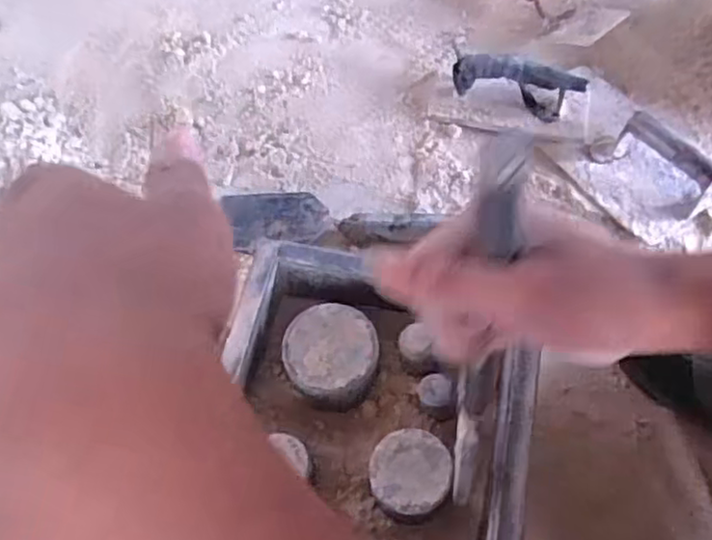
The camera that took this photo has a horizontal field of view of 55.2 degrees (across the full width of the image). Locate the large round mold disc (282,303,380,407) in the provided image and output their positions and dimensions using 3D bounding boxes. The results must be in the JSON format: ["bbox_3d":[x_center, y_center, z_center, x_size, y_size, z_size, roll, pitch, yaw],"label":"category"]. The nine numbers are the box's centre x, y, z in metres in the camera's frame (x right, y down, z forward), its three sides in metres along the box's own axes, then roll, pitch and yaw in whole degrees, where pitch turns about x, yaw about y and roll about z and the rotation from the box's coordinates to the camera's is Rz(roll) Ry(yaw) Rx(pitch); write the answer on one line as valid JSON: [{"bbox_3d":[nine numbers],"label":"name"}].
[{"bbox_3d":[-0.021,0.072,0.549,0.072,0.052,0.075,1,58,-2],"label":"large round mold disc"}]

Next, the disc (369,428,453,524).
[{"bbox_3d":[0.039,0.152,0.502,0.056,0.041,0.059,1,58,-2],"label":"disc"}]

